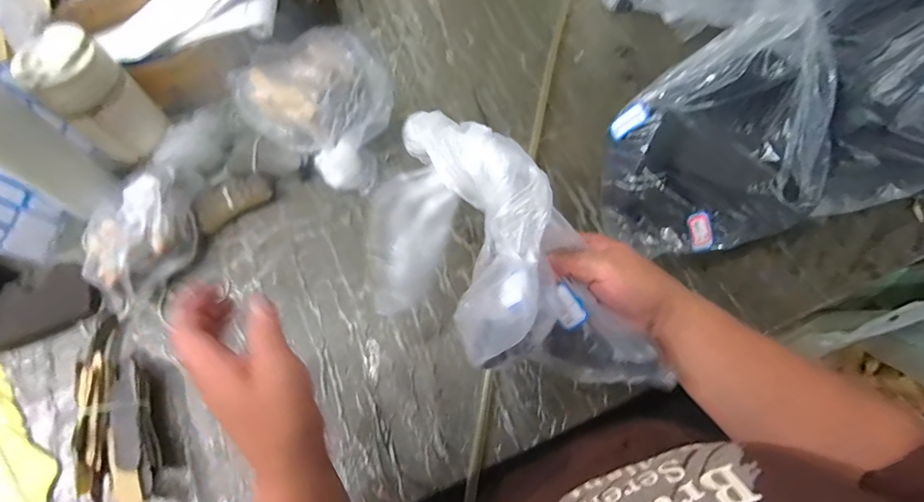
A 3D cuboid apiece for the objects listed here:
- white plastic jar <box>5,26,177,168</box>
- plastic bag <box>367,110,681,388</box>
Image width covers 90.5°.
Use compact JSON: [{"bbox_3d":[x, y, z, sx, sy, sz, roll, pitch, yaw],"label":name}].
[{"bbox_3d":[-0.390,-0.166,0.496,0.073,0.123,0.070,-1,67,2],"label":"white plastic jar"},{"bbox_3d":[0.026,0.017,0.353,0.270,0.115,0.132,40,76,16],"label":"plastic bag"}]

